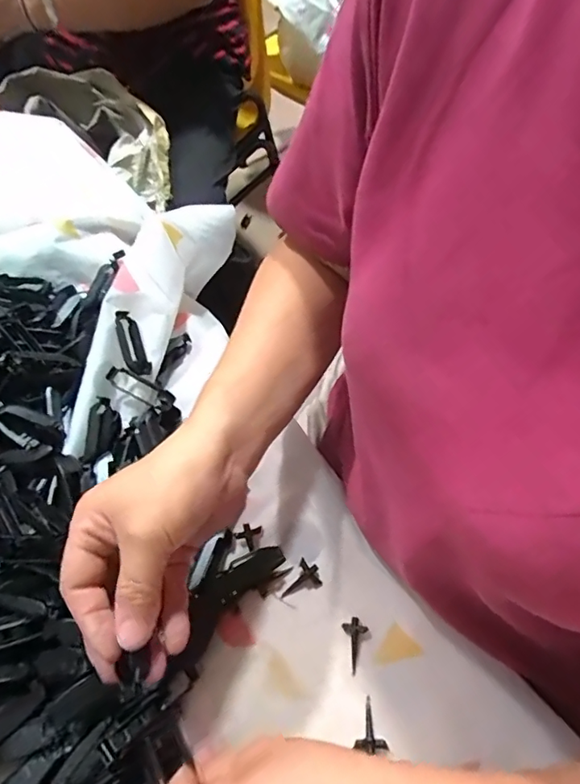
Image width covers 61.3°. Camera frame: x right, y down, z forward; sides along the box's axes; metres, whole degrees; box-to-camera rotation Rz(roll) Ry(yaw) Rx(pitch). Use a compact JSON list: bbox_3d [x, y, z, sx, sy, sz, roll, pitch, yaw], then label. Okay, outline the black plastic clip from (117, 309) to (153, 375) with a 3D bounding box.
[{"bbox_3d":[-0.132,-0.041,0.408,0.018,0.009,0.056,-19,89,-11],"label":"black plastic clip"}]

